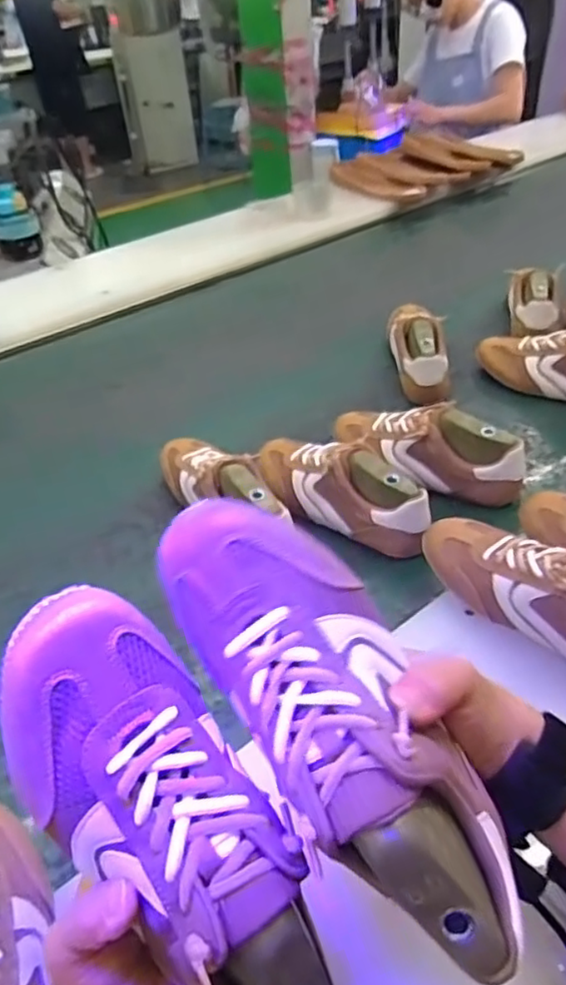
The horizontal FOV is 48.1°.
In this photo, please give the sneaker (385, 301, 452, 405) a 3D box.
[{"bbox_3d":[0.205,-0.233,0.952,0.074,0.078,0.225,-5,52,-1],"label":"sneaker"}]

